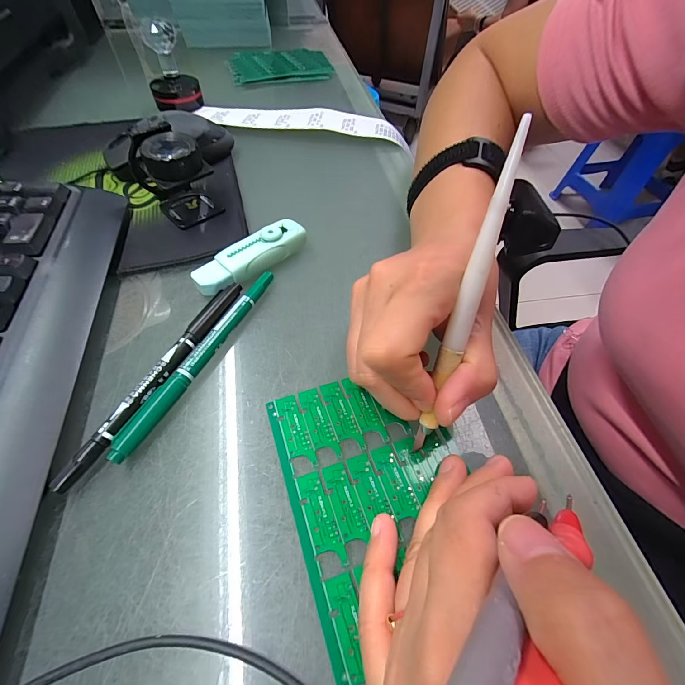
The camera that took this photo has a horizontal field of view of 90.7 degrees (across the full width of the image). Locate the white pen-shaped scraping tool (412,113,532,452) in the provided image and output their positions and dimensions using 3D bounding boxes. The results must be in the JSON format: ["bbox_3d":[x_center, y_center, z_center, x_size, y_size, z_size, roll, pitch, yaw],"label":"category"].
[{"bbox_3d":[0.053,-0.016,0.148,0.008,0.139,0.004,17,14,10],"label":"white pen-shaped scraping tool"}]

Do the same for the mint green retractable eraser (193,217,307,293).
[{"bbox_3d":[-0.065,-0.061,0.242,0.084,0.019,0.025,-36,63,-24],"label":"mint green retractable eraser"}]

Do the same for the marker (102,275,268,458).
[{"bbox_3d":[-0.081,0.005,0.200,0.015,0.012,0.138,23,57,14],"label":"marker"}]

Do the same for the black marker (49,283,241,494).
[{"bbox_3d":[-0.101,0.015,0.192,0.011,0.011,0.140,20,57,12],"label":"black marker"}]

